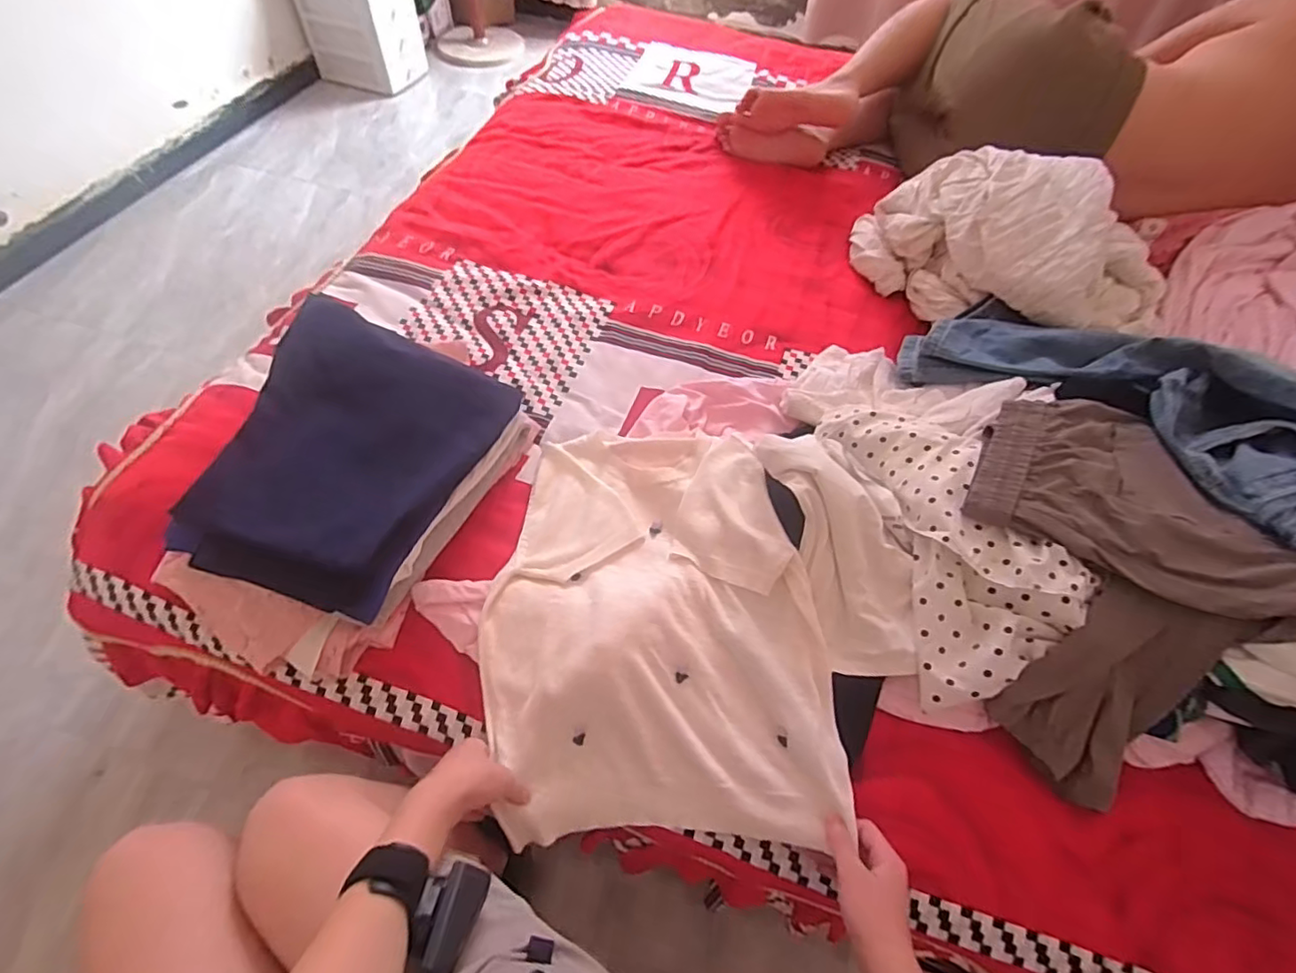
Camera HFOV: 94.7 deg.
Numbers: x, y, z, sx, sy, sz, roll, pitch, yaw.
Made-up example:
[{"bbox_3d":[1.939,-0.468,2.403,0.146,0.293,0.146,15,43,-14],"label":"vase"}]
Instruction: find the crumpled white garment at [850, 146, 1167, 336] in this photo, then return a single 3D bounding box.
[{"bbox_3d":[0.597,-0.385,0.977,0.484,0.210,0.270,24,58,12],"label":"crumpled white garment"}]

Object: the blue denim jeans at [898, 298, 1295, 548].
[{"bbox_3d":[0.635,-0.105,0.721,0.245,0.075,0.648,-35,45,-24],"label":"blue denim jeans"}]

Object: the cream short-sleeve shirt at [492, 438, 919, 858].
[{"bbox_3d":[0.061,0.130,0.683,0.455,0.169,0.465,7,56,1],"label":"cream short-sleeve shirt"}]

